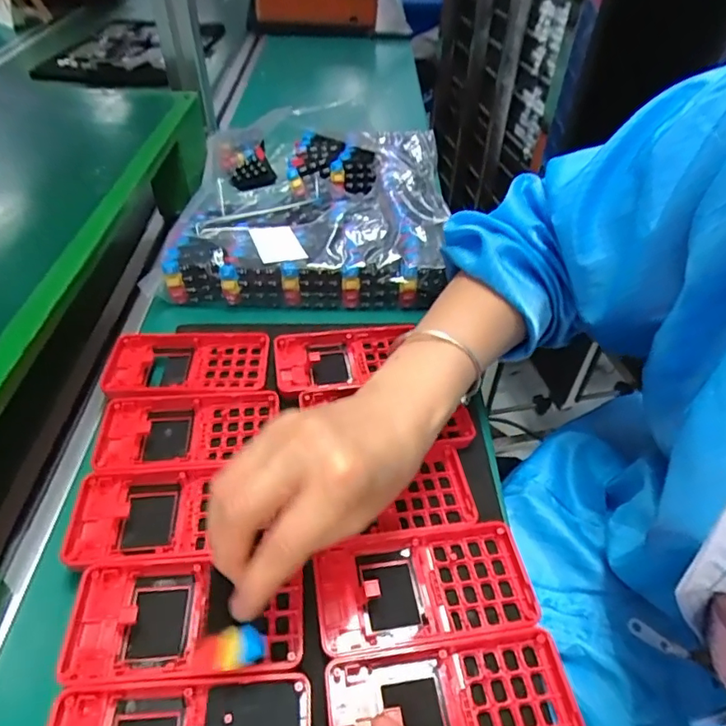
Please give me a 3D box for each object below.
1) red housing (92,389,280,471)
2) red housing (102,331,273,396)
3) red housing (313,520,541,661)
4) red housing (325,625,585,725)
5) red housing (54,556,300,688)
[{"bbox_3d":[-0.124,0.048,0.374,0.122,0.013,0.064,-3,46,-5],"label":"red housing"},{"bbox_3d":[-0.139,0.001,0.416,0.127,0.012,0.065,-3,46,-6],"label":"red housing"},{"bbox_3d":[0.036,0.130,0.305,0.122,0.008,0.062,-5,46,-7],"label":"red housing"},{"bbox_3d":[0.046,0.174,0.263,0.122,0.010,0.061,-5,46,-8],"label":"red housing"},{"bbox_3d":[-0.096,0.138,0.289,0.124,0.013,0.062,-2,46,-4],"label":"red housing"}]

